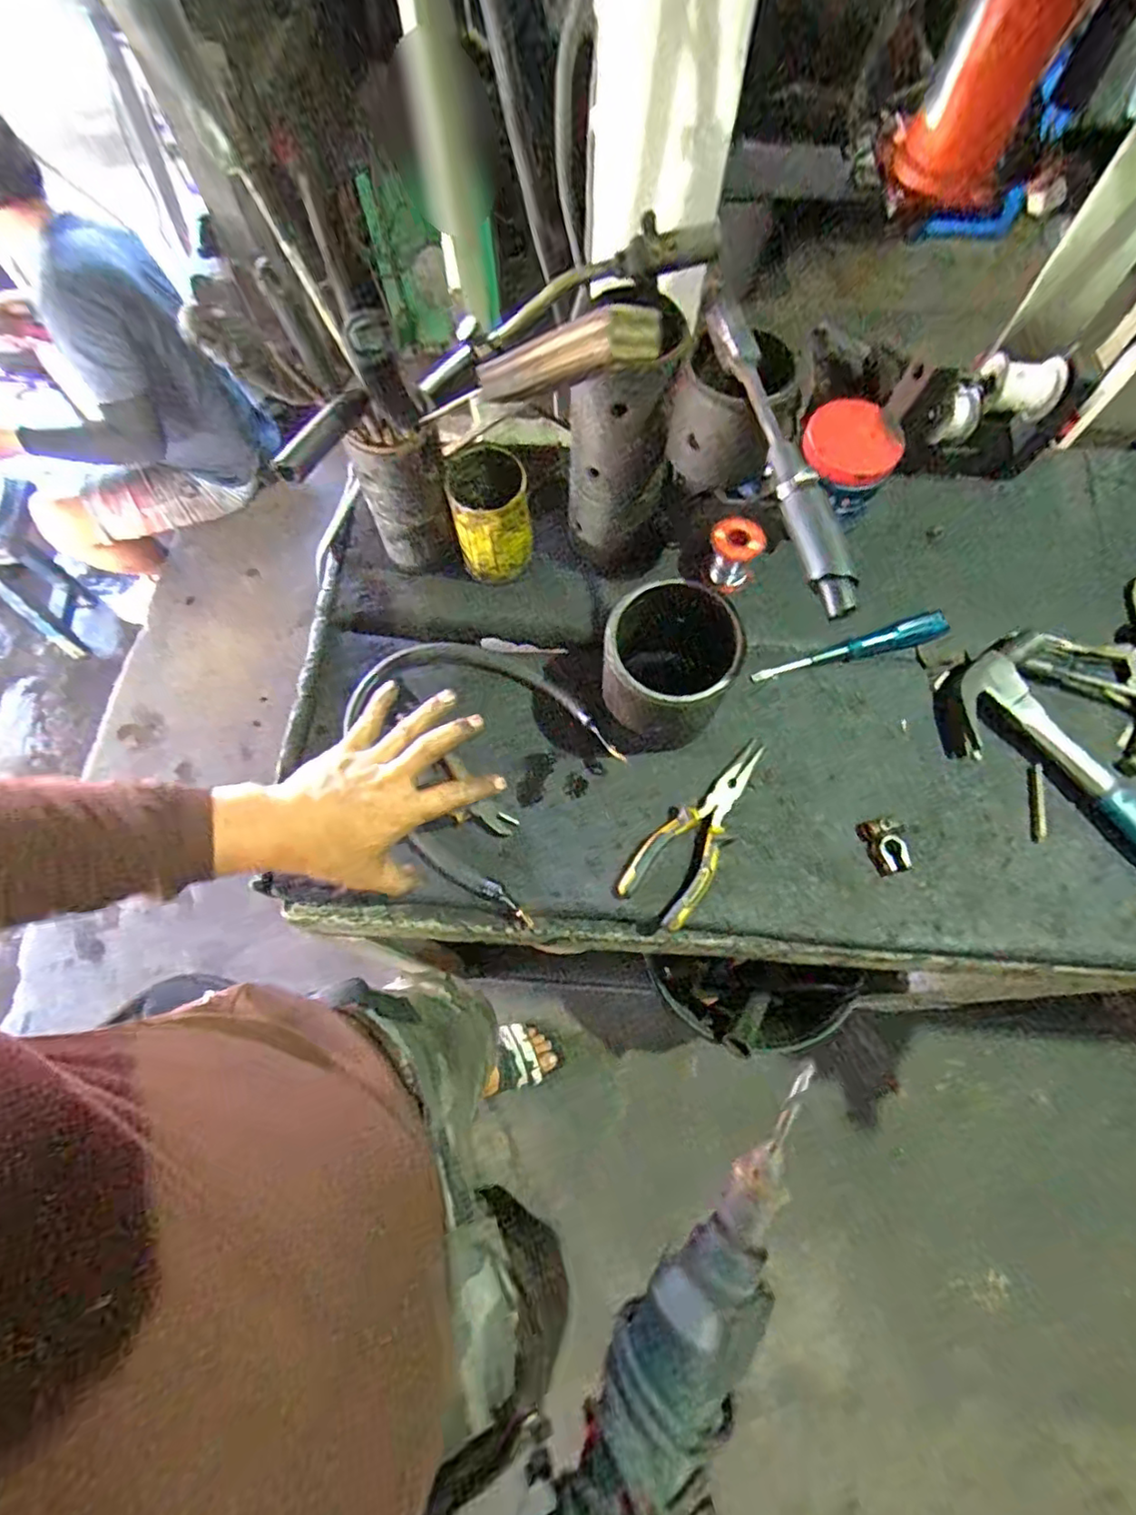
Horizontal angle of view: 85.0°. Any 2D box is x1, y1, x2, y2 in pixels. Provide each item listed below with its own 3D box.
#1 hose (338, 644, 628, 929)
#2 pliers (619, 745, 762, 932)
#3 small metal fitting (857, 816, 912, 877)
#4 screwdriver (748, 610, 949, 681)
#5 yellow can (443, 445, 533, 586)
[{"bbox_3d":[-0.093,-0.005,0.597,0.267,0.036,0.211,32,72,12],"label":"hose"},{"bbox_3d":[0.124,0.063,0.571,0.065,0.016,0.190,34,73,13],"label":"pliers"},{"bbox_3d":[0.293,0.079,0.564,0.036,0.025,0.050,-19,70,-7],"label":"small metal fitting"},{"bbox_3d":[0.282,-0.109,0.625,0.190,0.027,0.027,-15,69,7],"label":"screwdriver"},{"bbox_3d":[-0.075,-0.239,0.626,0.071,0.124,0.068,0,69,1],"label":"yellow can"}]

